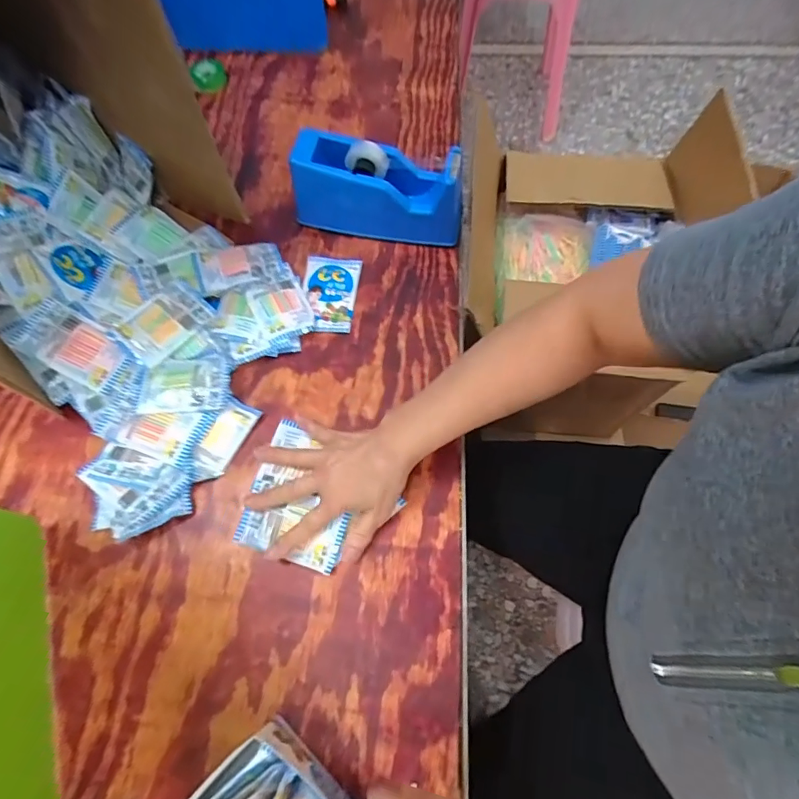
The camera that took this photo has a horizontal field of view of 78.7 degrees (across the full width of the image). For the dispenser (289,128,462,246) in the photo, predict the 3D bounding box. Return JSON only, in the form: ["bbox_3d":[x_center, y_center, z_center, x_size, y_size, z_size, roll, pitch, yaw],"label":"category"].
[{"bbox_3d":[-0.025,-0.257,0.590,0.206,0.110,0.068,11,67,7],"label":"dispenser"}]

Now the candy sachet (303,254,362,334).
[{"bbox_3d":[-0.086,-0.131,0.591,0.067,0.004,0.106,5,68,4],"label":"candy sachet"}]

